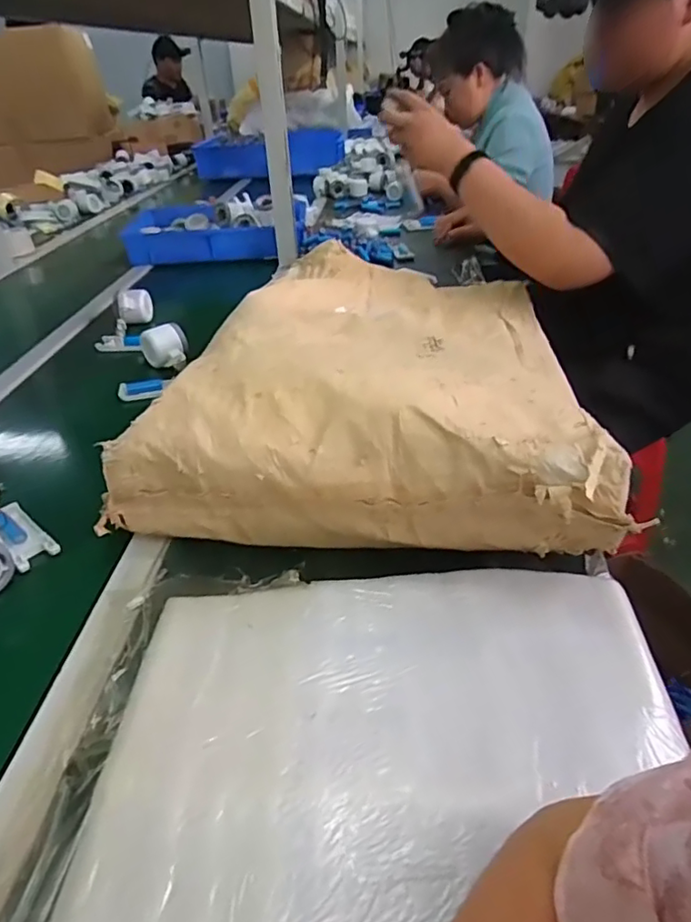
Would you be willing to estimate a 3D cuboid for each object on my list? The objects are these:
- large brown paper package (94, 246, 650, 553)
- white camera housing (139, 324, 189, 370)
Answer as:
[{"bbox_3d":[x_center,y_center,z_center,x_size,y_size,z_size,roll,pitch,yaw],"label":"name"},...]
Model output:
[{"bbox_3d":[0.060,-0.168,0.727,0.423,0.123,0.690,4,38,10],"label":"large brown paper package"},{"bbox_3d":[-0.272,-0.169,0.845,0.066,0.051,0.065,-12,36,-14],"label":"white camera housing"}]

